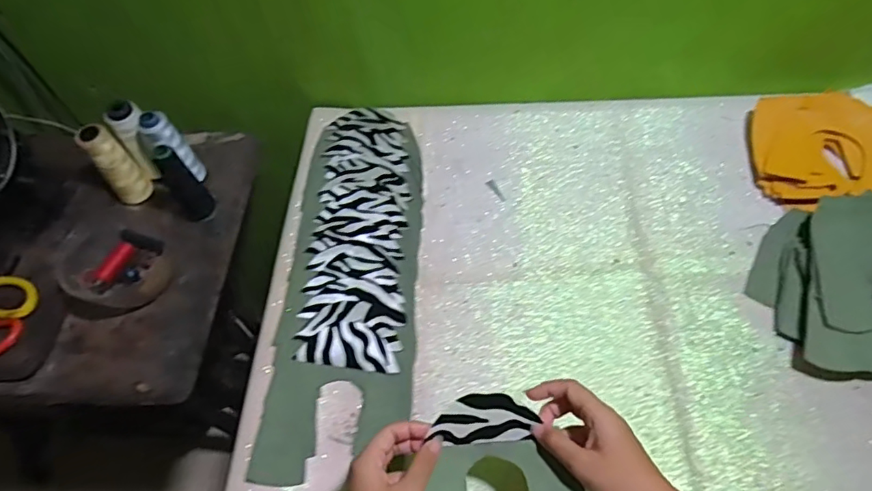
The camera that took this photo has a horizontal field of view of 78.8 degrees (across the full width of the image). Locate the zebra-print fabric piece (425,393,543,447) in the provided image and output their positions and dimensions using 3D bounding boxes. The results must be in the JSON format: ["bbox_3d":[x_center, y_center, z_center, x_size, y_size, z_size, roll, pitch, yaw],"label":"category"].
[{"bbox_3d":[0.041,0.144,0.443,0.077,0.006,0.039,-5,84,2],"label":"zebra-print fabric piece"}]

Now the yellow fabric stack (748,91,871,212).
[{"bbox_3d":[0.486,-0.115,0.644,0.196,0.041,0.157,-6,58,1],"label":"yellow fabric stack"}]

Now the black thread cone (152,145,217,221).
[{"bbox_3d":[-0.306,-0.073,0.649,0.034,0.112,0.034,-38,63,-17],"label":"black thread cone"}]

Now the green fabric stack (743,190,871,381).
[{"bbox_3d":[0.452,0.040,0.545,0.216,0.053,0.201,5,59,8],"label":"green fabric stack"}]

